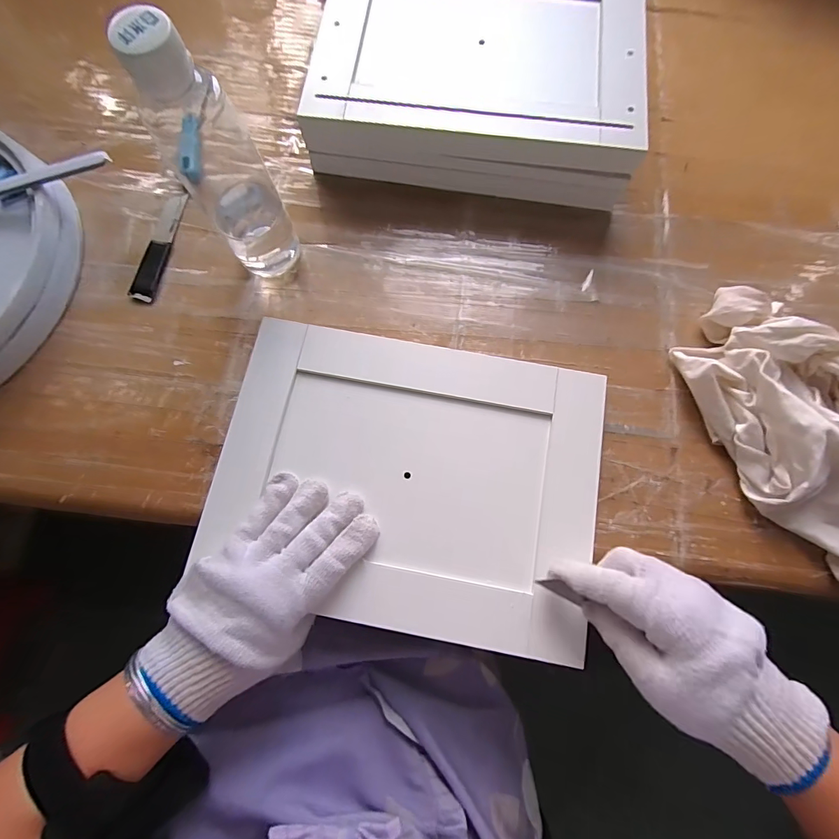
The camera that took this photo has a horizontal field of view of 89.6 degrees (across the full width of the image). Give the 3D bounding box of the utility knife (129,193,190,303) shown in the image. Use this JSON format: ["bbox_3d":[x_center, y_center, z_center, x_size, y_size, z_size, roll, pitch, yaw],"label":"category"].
[{"bbox_3d":[-0.238,-0.160,0.385,0.024,0.006,0.112,9,74,1],"label":"utility knife"}]

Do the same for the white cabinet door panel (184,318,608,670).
[{"bbox_3d":[-0.010,0.043,0.329,0.285,0.019,0.216,11,74,2],"label":"white cabinet door panel"}]

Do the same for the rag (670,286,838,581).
[{"bbox_3d":[0.288,0.003,0.316,0.193,0.062,0.130,38,76,9],"label":"rag"}]

